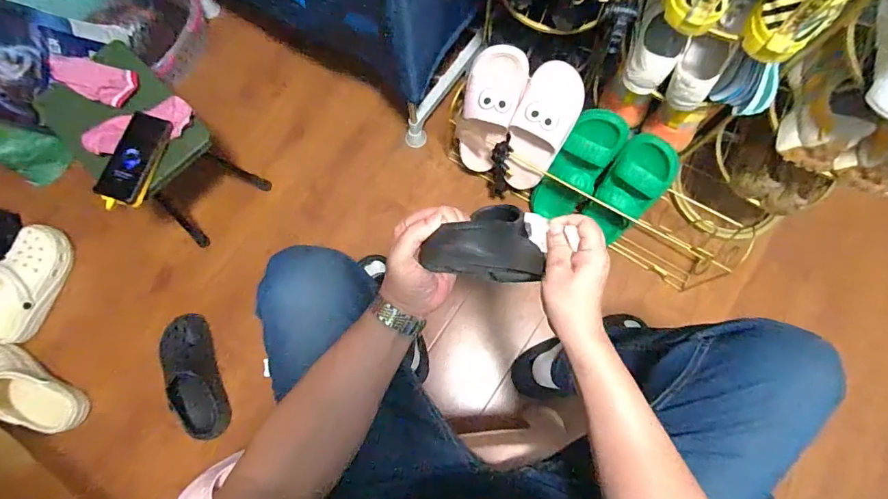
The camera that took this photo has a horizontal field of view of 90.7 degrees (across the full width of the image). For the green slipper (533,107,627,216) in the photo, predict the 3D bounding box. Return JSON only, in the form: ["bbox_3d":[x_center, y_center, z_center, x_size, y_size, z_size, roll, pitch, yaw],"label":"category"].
[{"bbox_3d":[0.272,-0.162,0.916,0.104,0.260,0.067,37,37,9],"label":"green slipper"}]

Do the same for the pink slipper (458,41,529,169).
[{"bbox_3d":[0.086,-0.274,0.903,0.111,0.264,0.085,24,52,6],"label":"pink slipper"}]

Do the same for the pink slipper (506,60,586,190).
[{"bbox_3d":[0.192,-0.233,0.883,0.118,0.263,0.071,18,39,5],"label":"pink slipper"}]

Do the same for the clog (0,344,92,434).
[{"bbox_3d":[-0.862,0.287,0.883,0.244,0.117,0.081,39,80,-4],"label":"clog"}]

